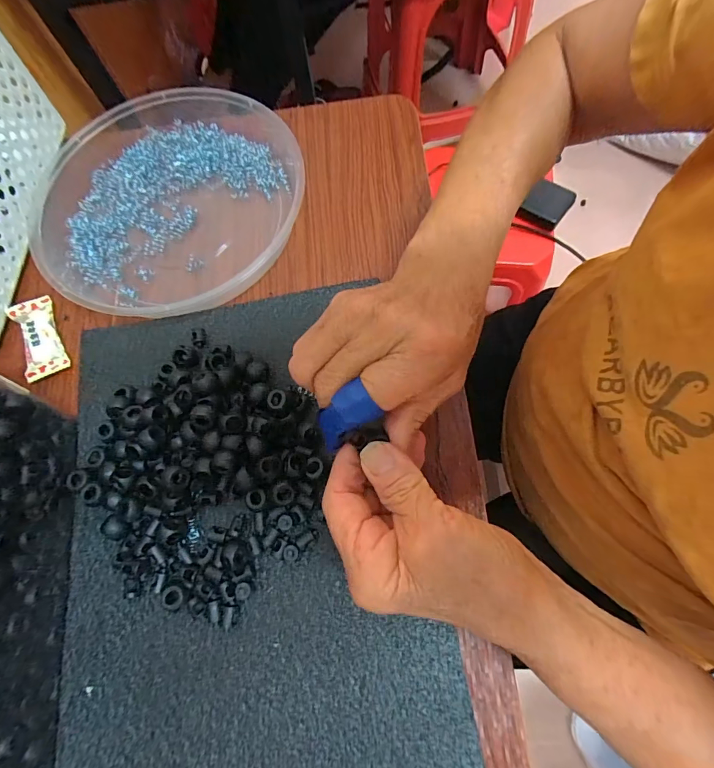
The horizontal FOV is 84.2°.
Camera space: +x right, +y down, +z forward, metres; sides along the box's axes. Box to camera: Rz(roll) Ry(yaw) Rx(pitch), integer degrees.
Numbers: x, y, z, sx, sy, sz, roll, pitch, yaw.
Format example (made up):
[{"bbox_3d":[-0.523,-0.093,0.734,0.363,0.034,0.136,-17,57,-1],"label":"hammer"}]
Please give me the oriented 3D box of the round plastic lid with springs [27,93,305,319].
[{"bbox_3d":[-0.174,-0.163,0.350,0.239,0.036,0.230,-1,71,4],"label":"round plastic lid with springs"}]

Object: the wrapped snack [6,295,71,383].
[{"bbox_3d":[-0.267,-0.040,0.329,0.031,0.012,0.072,-27,72,-5],"label":"wrapped snack"}]

